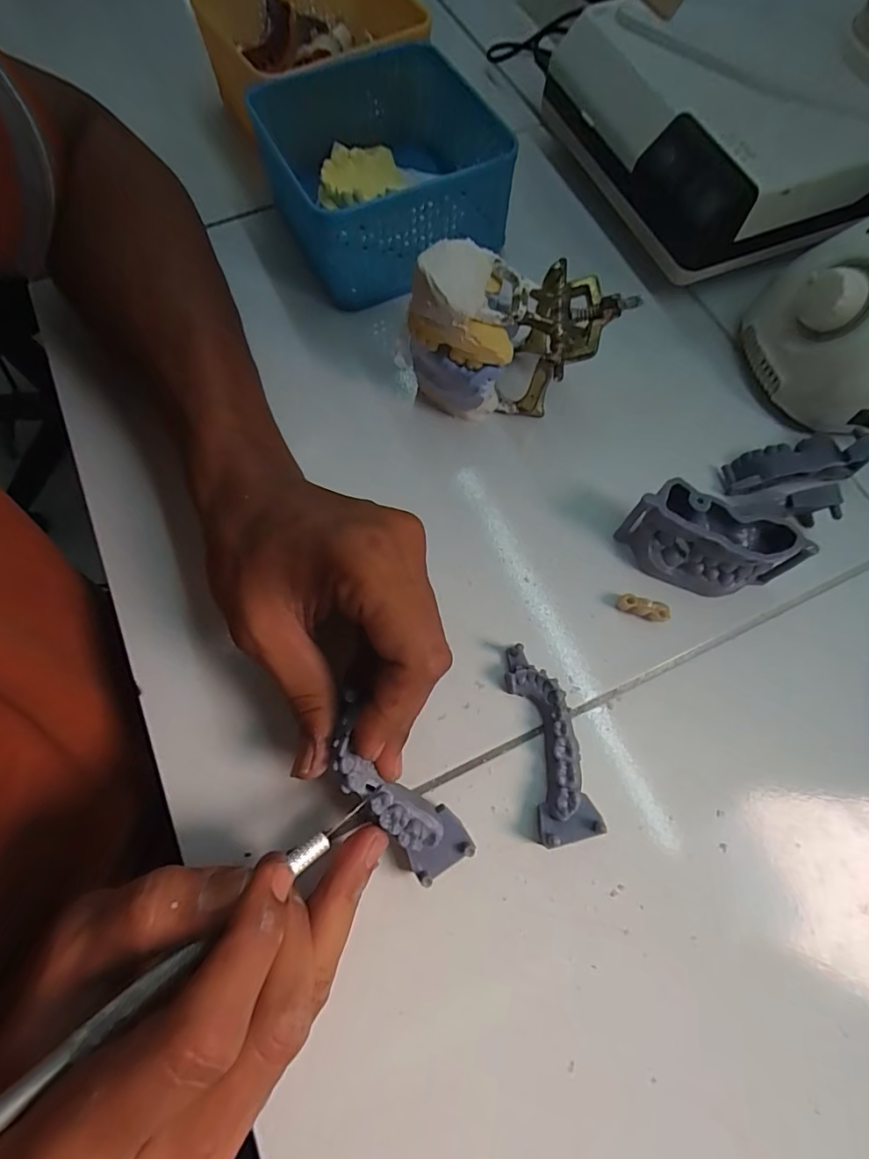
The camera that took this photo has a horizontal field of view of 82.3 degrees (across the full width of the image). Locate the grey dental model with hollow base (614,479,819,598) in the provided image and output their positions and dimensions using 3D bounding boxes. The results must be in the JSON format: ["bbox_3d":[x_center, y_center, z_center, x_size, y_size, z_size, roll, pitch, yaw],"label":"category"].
[{"bbox_3d":[0.137,-0.016,0.251,0.080,0.043,0.030,23,72,9],"label":"grey dental model with hollow base"}]

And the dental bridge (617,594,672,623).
[{"bbox_3d":[0.107,0.015,0.255,0.025,0.013,0.006,17,71,7],"label":"dental bridge"}]

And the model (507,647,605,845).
[{"bbox_3d":[0.054,0.075,0.234,0.027,0.015,0.087,-8,70,-2],"label":"model"}]

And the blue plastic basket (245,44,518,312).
[{"bbox_3d":[-0.035,-0.261,0.319,0.134,0.069,0.144,-19,71,-6],"label":"blue plastic basket"}]

